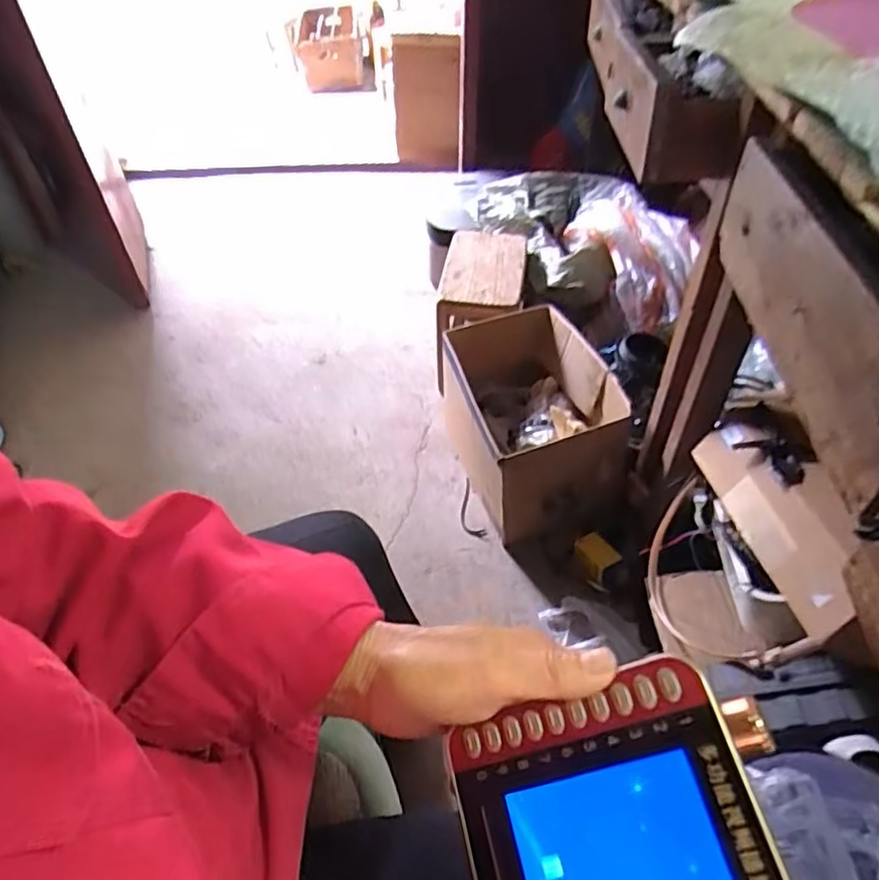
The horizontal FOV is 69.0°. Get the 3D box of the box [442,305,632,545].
[{"bbox_3d":[0.171,-0.041,1.266,0.264,0.265,0.407,-10,49,-6],"label":"box"}]

